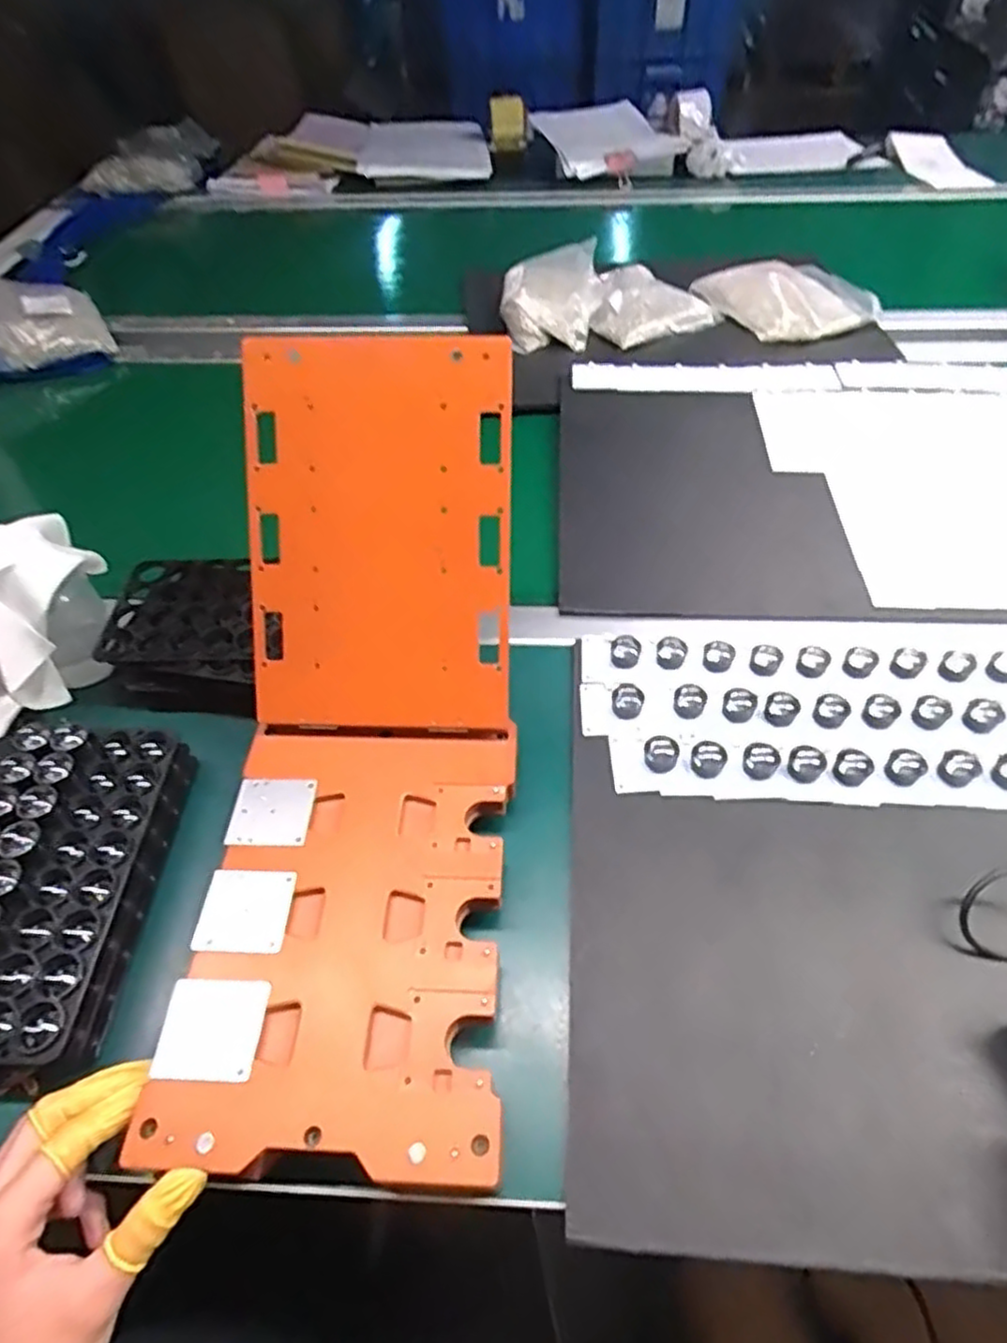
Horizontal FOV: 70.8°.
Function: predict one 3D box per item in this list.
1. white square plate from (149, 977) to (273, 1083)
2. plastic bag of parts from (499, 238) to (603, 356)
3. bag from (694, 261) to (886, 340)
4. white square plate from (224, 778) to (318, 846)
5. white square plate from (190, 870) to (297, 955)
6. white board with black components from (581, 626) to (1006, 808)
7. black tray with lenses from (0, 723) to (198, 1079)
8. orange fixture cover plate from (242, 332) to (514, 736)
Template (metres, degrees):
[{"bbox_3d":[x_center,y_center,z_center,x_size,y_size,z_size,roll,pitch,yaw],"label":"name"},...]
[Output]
[{"bbox_3d":[-0.146,0.178,0.355,0.052,0.004,0.047,1,51,4],"label":"white square plate"},{"bbox_3d":[0.056,-0.456,0.859,0.115,0.051,0.170,7,51,9],"label":"plastic bag of parts"},{"bbox_3d":[0.347,-0.456,0.864,0.170,0.034,0.169,-20,53,-13],"label":"bag"},{"bbox_3d":[-0.139,0.083,0.426,0.046,0.004,0.043,0,51,2],"label":"white square plate"},{"bbox_3d":[-0.142,0.132,0.391,0.049,0.004,0.044,0,51,2],"label":"white square plate"},{"bbox_3d":[0.297,0.025,0.488,0.473,0.022,0.148,2,51,4],"label":"white board with black components"},{"bbox_3d":[-0.258,0.122,0.408,0.104,0.044,0.188,11,51,-10],"label":"black tray with lenses"},{"bbox_3d":[-0.077,-0.079,0.436,0.157,0.235,0.011,1,10,2],"label":"orange fixture cover plate"}]

